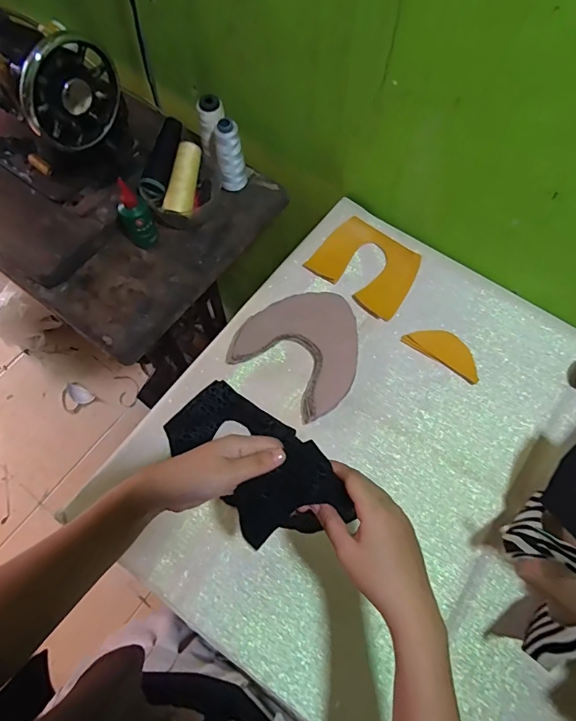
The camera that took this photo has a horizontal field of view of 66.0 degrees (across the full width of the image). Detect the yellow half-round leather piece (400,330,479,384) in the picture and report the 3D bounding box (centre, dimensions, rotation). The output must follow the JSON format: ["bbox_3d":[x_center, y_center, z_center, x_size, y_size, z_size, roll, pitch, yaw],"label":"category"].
[{"bbox_3d":[0.220,-0.016,0.621,0.110,0.004,0.050,34,71,12],"label":"yellow half-round leather piece"}]

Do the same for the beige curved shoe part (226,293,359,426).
[{"bbox_3d":[0.028,-0.022,0.614,0.162,0.019,0.167,39,73,14],"label":"beige curved shoe part"}]

